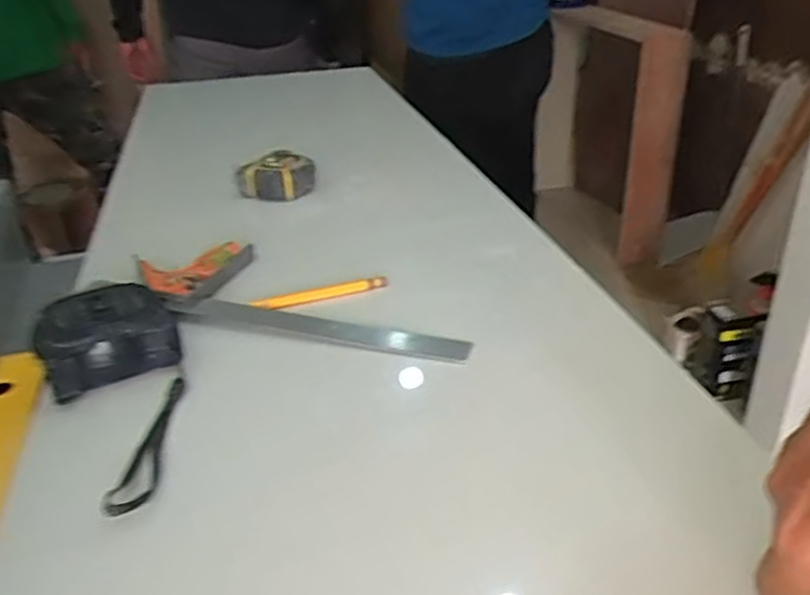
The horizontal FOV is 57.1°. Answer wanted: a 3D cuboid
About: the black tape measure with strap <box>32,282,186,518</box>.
[{"bbox_3d":[-0.164,0.049,0.438,0.081,0.053,0.187,-17,29,-25],"label":"black tape measure with strap"}]

